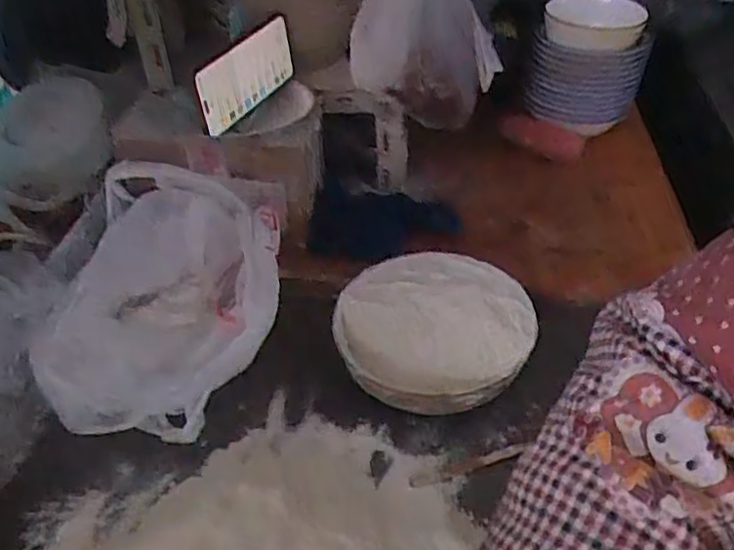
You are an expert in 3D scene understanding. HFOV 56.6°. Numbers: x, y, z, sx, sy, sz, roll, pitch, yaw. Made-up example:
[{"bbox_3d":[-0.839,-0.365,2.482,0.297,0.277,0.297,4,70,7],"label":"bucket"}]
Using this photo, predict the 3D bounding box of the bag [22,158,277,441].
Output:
[{"bbox_3d":[-0.188,0.025,0.663,0.200,0.133,0.253,-4,40,-3],"label":"bag"}]

